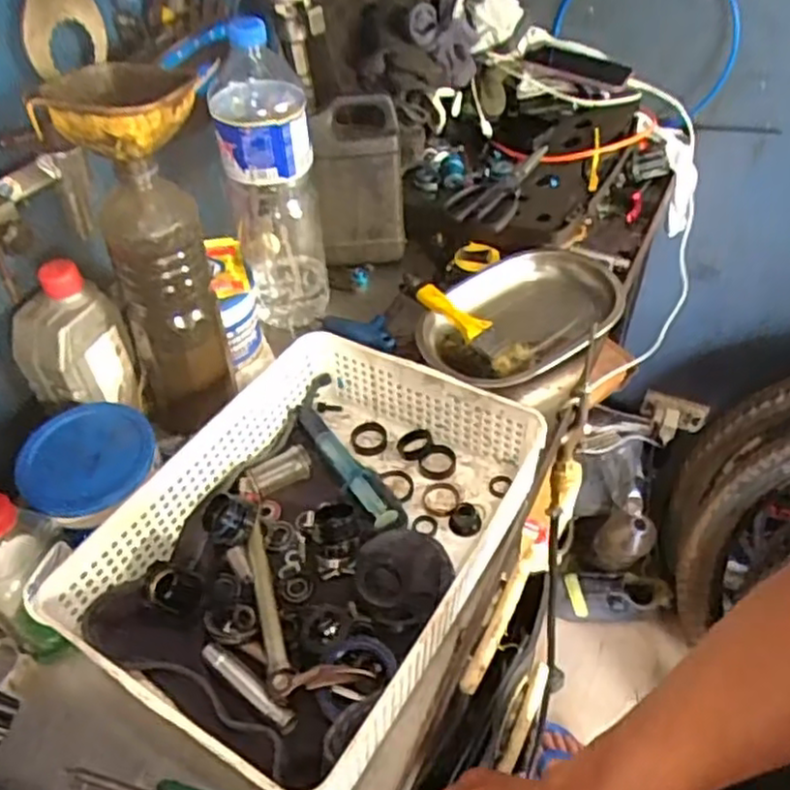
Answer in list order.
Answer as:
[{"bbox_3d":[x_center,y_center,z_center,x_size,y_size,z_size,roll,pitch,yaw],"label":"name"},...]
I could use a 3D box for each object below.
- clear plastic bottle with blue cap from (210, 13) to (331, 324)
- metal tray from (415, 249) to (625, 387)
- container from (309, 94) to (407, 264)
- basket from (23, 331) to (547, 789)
[{"bbox_3d":[-0.121,-0.206,0.710,0.085,0.299,0.091,-7,46,-3],"label":"clear plastic bottle with blue cap"},{"bbox_3d":[0.136,-0.076,0.757,0.230,0.052,0.152,-25,50,-19],"label":"metal tray"},{"bbox_3d":[-0.042,-0.244,0.813,0.102,0.172,0.063,-4,46,0],"label":"container"},{"bbox_3d":[-0.063,0.103,0.545,0.264,0.077,0.327,24,52,24],"label":"basket"}]

